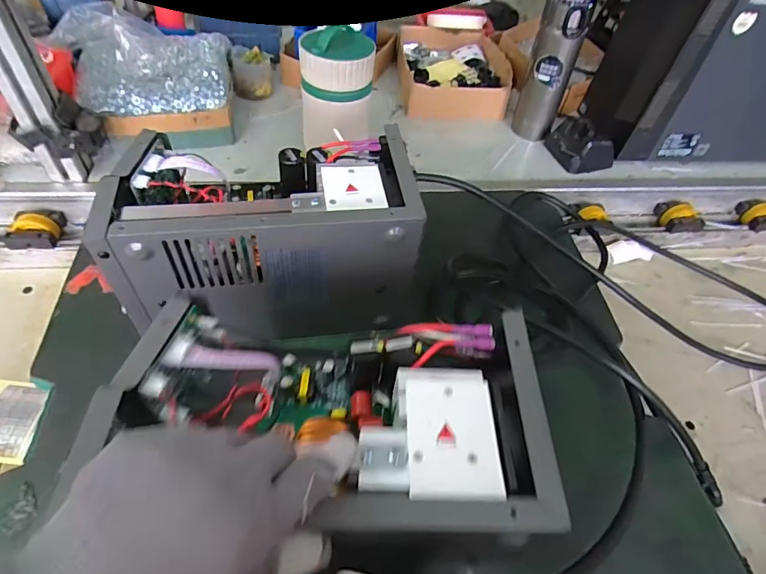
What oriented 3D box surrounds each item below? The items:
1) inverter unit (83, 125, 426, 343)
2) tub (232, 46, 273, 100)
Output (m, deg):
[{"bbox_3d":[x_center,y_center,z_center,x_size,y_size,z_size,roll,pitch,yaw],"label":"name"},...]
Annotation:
[{"bbox_3d":[-0.104,-0.042,0.442,0.245,0.164,0.131,-4,51,-10],"label":"inverter unit"},{"bbox_3d":[-0.213,-0.352,0.746,0.060,0.068,0.063,3,50,-4],"label":"tub"}]

